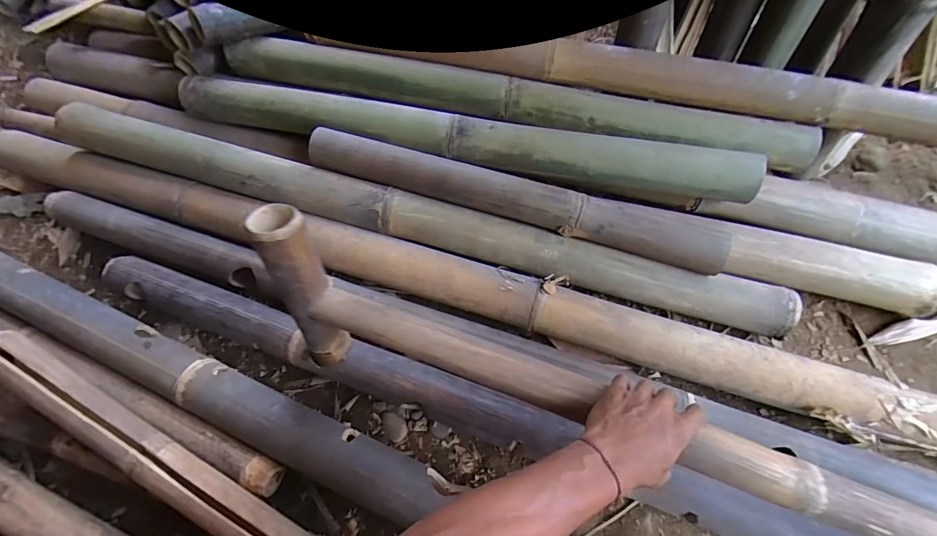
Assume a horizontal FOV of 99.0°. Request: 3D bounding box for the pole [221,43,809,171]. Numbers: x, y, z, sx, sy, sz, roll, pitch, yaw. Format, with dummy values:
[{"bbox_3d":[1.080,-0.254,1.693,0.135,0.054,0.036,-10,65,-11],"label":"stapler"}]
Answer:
[{"bbox_3d":[0.060,-0.307,0.710,1.045,0.063,0.072,12,64,7],"label":"pole"}]

